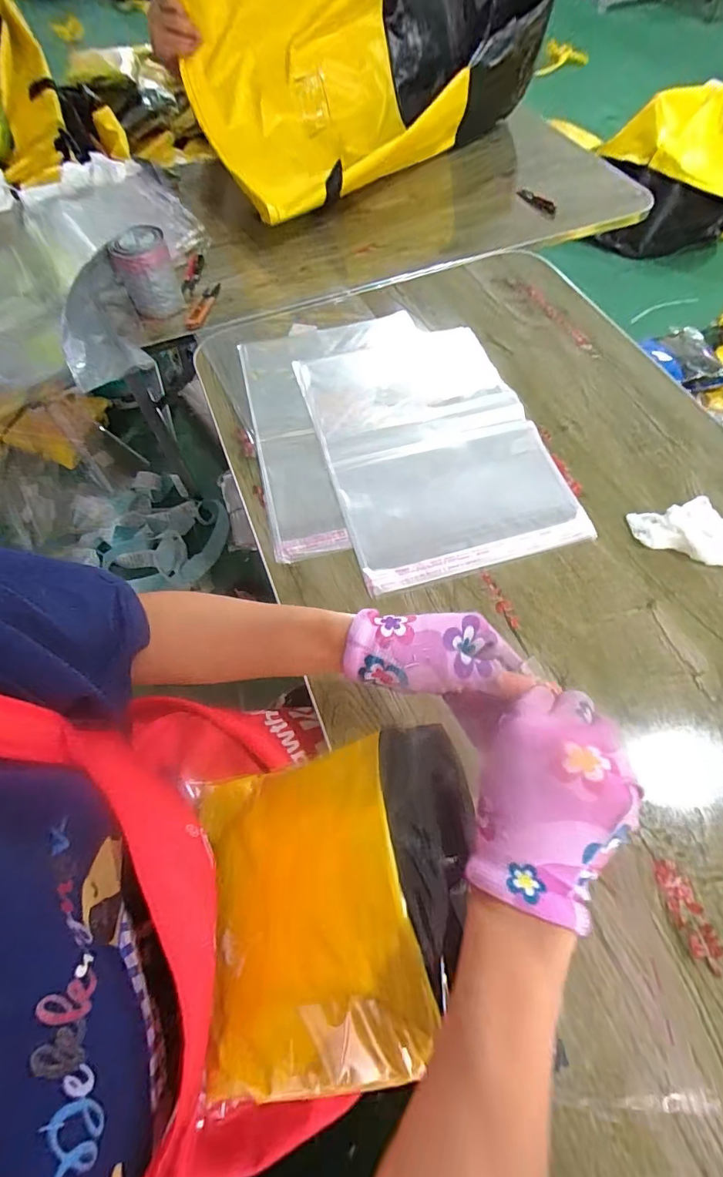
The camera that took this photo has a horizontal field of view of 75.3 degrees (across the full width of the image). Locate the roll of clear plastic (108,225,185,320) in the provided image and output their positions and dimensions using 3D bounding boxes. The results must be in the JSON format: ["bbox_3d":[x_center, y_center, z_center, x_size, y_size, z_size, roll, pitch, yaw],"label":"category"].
[{"bbox_3d":[-0.321,-0.471,0.709,0.081,0.095,0.071,-23,64,-10],"label":"roll of clear plastic"}]

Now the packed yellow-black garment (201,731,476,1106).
[{"bbox_3d":[-0.022,0.221,0.332,0.237,0.029,0.197,-26,53,22],"label":"packed yellow-black garment"}]

